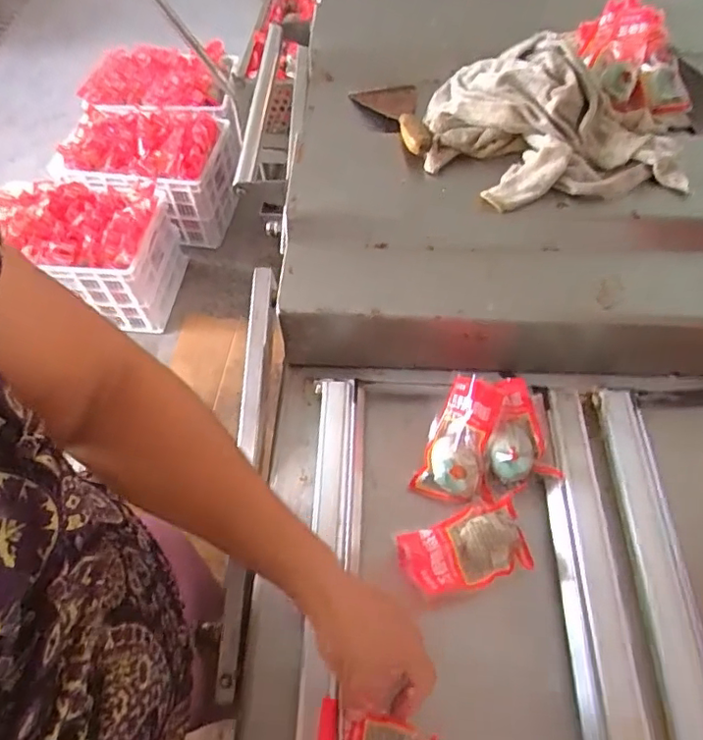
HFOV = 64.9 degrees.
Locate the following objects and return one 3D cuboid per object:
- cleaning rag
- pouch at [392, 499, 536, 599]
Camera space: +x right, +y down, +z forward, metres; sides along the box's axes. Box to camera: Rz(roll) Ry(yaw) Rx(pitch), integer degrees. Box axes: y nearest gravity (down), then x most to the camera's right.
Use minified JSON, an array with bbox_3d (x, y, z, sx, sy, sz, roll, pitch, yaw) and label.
[{"bbox_3d":[0.232,-0.293,0.636,0.289,0.083,0.208,-2,54,-3],"label":"cleaning rag"},{"bbox_3d":[0.107,0.163,0.506,0.123,0.024,0.066,-13,56,-11],"label":"pouch"}]

